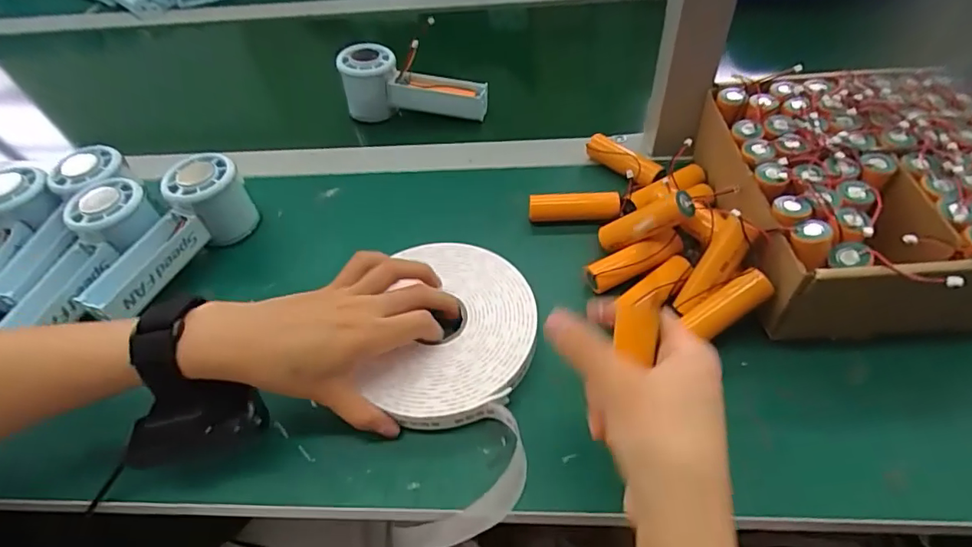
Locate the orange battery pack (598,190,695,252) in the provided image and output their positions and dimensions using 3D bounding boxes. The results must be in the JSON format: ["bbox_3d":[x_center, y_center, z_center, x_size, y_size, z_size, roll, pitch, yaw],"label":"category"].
[{"bbox_3d":[0.111,-0.035,0.373,0.020,0.073,0.021,41,53,-20],"label":"orange battery pack"}]

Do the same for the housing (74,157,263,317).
[{"bbox_3d":[-0.250,-0.026,0.408,0.046,0.061,0.142,19,55,20],"label":"housing"}]

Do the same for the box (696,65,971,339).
[{"bbox_3d":[0.252,-0.052,0.367,0.215,0.075,0.202,-5,50,1],"label":"box"}]

